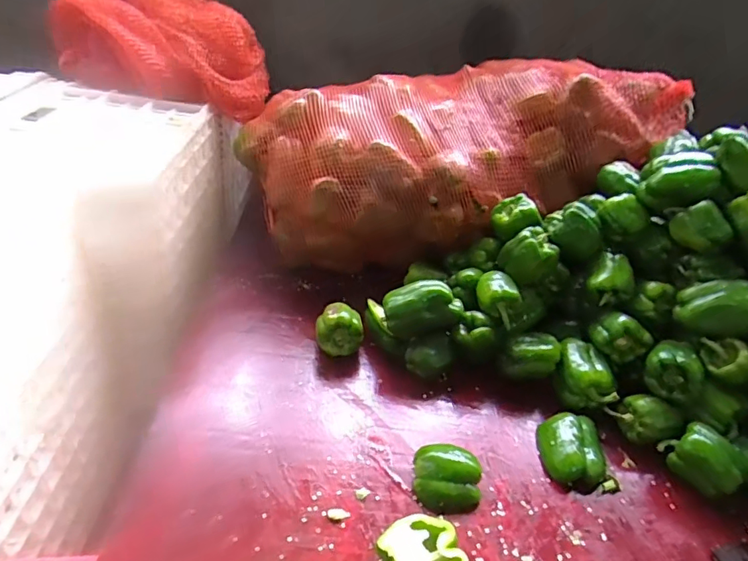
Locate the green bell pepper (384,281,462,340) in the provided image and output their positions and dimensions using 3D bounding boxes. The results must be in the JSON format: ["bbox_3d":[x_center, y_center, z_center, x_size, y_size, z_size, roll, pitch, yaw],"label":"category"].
[{"bbox_3d":[0.069,0.037,0.712,0.110,0.057,0.066,-3,39,-13],"label":"green bell pepper"}]

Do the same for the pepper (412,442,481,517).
[{"bbox_3d":[0.086,0.223,0.579,0.077,0.037,0.073,5,37,-3],"label":"pepper"}]

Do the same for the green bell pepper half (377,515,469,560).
[{"bbox_3d":[0.043,0.280,0.503,0.084,0.035,0.072,-15,43,-26],"label":"green bell pepper half"}]

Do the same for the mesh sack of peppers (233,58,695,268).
[{"bbox_3d":[0.158,-0.225,0.863,0.712,0.236,0.268,-13,44,-2],"label":"mesh sack of peppers"}]

